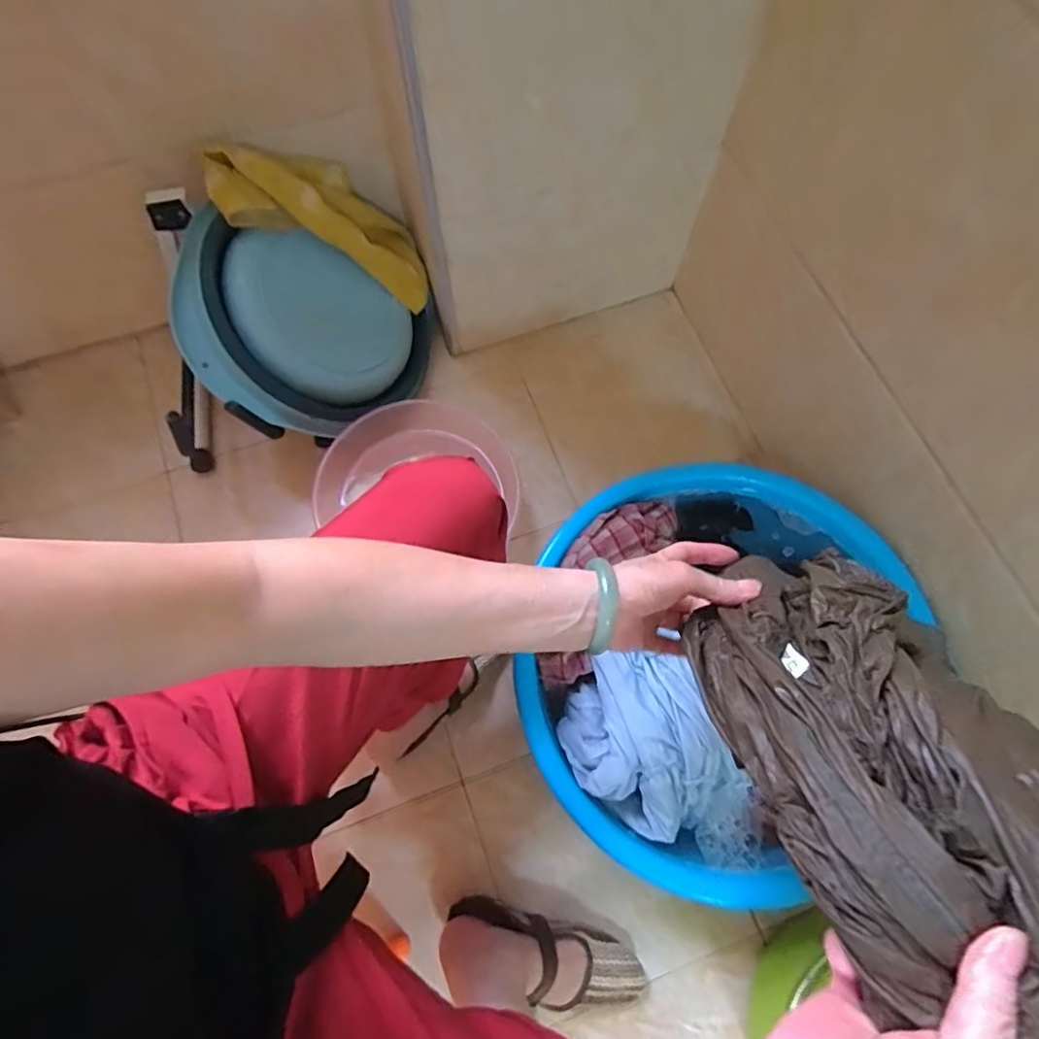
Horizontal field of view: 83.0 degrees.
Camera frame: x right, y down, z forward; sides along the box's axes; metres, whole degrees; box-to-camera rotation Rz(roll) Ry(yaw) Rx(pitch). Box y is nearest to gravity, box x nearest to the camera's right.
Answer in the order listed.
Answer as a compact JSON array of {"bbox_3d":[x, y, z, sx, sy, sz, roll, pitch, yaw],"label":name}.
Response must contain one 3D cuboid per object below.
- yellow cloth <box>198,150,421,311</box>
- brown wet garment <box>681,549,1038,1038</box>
[{"bbox_3d":[-0.263,-0.428,0.841,0.095,0.328,0.133,-26,66,35],"label":"yellow cloth"},{"bbox_3d":[0.189,0.116,0.337,0.085,0.272,0.133,40,110,-22],"label":"brown wet garment"}]

